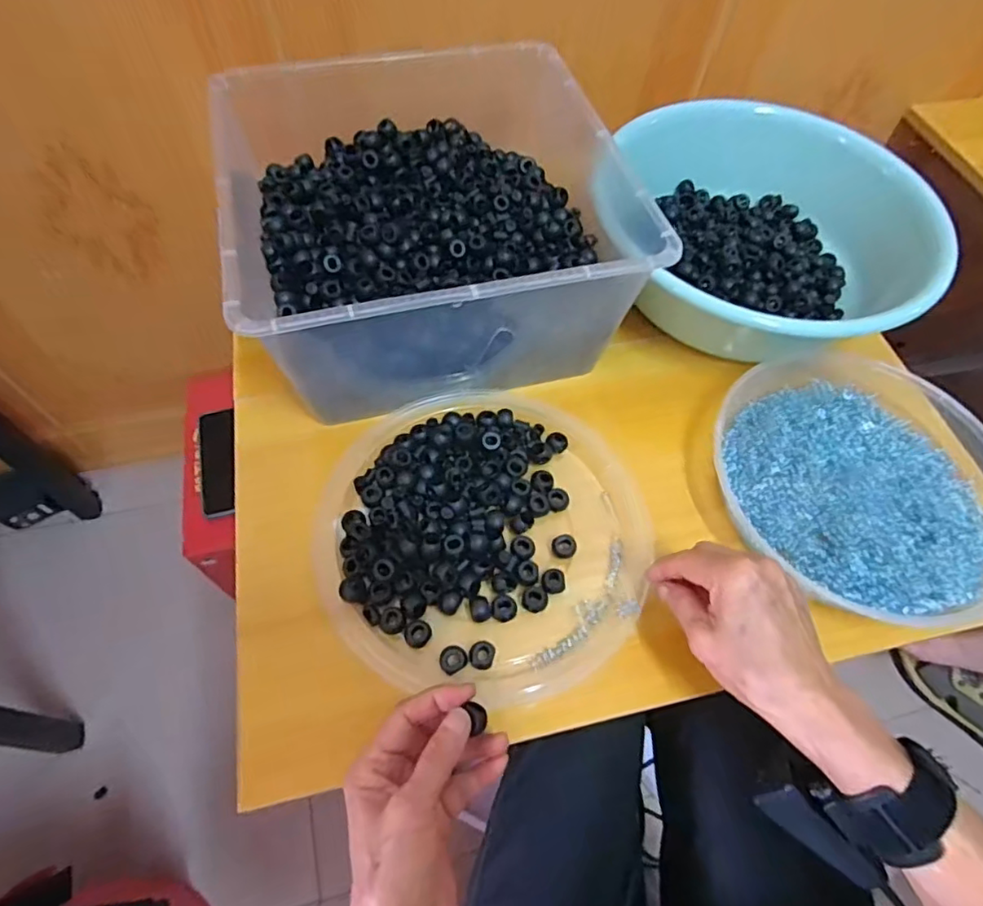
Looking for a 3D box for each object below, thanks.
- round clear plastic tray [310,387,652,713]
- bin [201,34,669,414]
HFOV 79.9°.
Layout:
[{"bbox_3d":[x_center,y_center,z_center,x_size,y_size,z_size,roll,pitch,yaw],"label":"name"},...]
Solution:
[{"bbox_3d":[-0.005,0.051,0.431,0.234,0.032,0.231,1,59,-3],"label":"round clear plastic tray"},{"bbox_3d":[-0.063,-0.210,0.507,0.296,0.134,0.344,-13,61,-11],"label":"bin"}]

